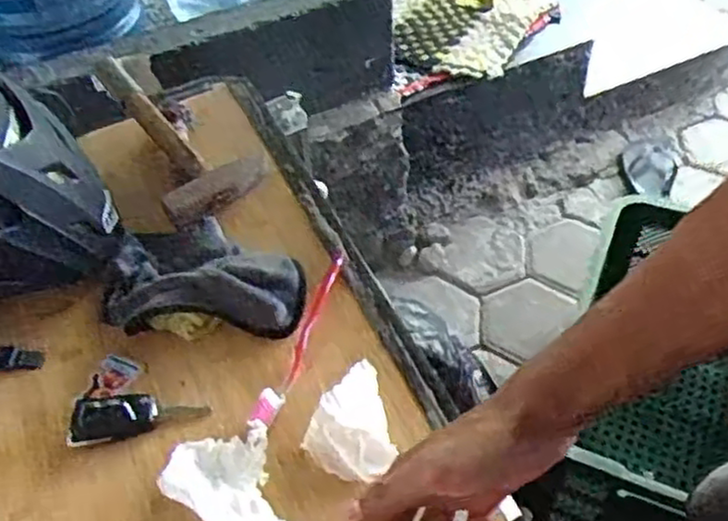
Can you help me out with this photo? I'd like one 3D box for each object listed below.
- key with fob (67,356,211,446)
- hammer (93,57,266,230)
[{"bbox_3d":[-0.196,0.110,0.628,0.105,0.027,0.075,-16,50,-9],"label":"key with fob"},{"bbox_3d":[-0.204,-0.137,0.779,0.112,0.029,0.223,-34,71,-23],"label":"hammer"}]

